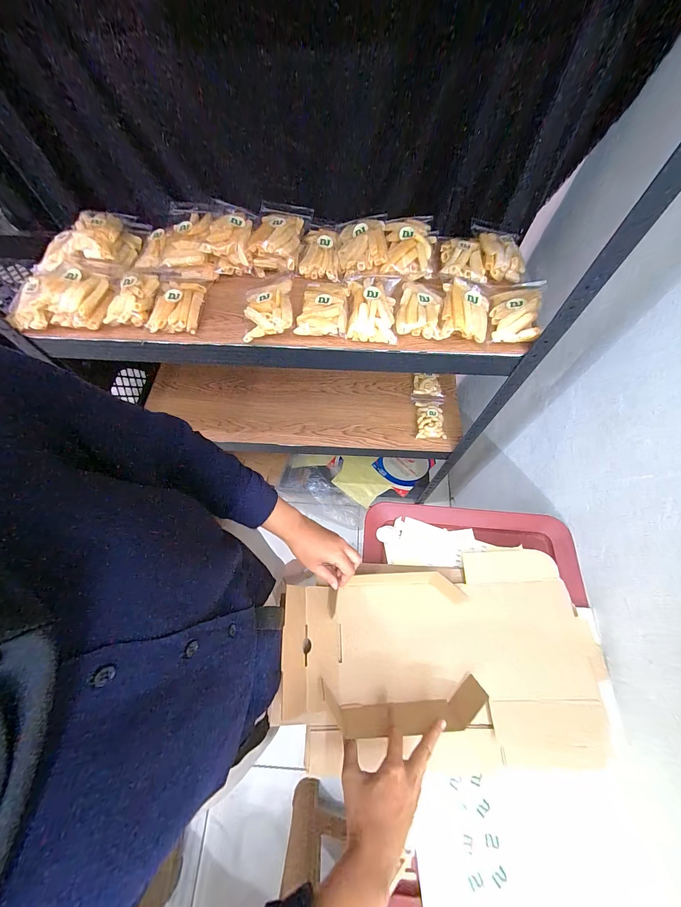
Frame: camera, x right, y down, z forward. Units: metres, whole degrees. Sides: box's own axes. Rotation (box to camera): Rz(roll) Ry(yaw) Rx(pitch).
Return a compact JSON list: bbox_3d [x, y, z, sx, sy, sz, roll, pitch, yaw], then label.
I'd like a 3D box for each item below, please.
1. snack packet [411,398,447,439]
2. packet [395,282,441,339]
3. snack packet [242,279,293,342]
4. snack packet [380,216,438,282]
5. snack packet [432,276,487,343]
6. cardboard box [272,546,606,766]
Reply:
[{"bbox_3d":[0.245,-0.099,0.858,0.082,0.034,0.123,3,64,2],"label":"snack packet"},{"bbox_3d":[0.133,-0.248,0.525,0.068,0.028,0.116,11,64,6],"label":"packet"},{"bbox_3d":[-0.124,-0.253,0.533,0.082,0.038,0.126,-6,64,-3],"label":"snack packet"},{"bbox_3d":[0.122,-0.376,0.560,0.109,0.035,0.146,6,64,3],"label":"snack packet"},{"bbox_3d":[0.203,-0.233,0.510,0.084,0.034,0.106,16,65,8],"label":"snack packet"},{"bbox_3d":[0.143,0.286,0.459,0.443,0.063,0.262,2,64,-3],"label":"cardboard box"}]

